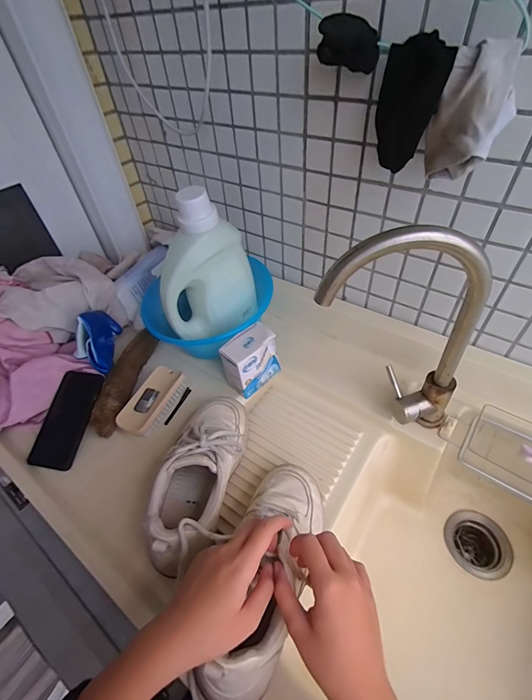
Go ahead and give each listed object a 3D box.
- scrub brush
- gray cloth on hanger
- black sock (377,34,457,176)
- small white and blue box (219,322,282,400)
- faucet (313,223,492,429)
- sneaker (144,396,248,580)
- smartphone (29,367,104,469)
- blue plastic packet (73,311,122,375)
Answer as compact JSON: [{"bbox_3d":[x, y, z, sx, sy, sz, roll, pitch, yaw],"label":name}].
[{"bbox_3d":[-0.199,0.091,0.585,0.062,0.036,0.128,18,54,20],"label":"scrub brush"},{"bbox_3d":[0.221,-0.251,0.357,0.075,0.116,0.055,18,54,20],"label":"gray cloth on hanger"},{"bbox_3d":[0.168,-0.285,0.390,0.063,0.119,0.040,2,50,8],"label":"black sock"},{"bbox_3d":[-0.026,0.017,0.587,0.101,0.092,0.057,-36,55,-22],"label":"small white and blue box"},{"bbox_3d":[0.172,-0.006,0.438,0.198,0.323,0.060,13,53,17],"label":"faucet"},{"bbox_3d":[-0.085,0.160,0.459,0.085,0.102,0.235,9,38,13],"label":"sneaker"},{"bbox_3d":[-0.334,0.114,0.559,0.084,0.014,0.161,4,64,10],"label":"smartphone"},{"bbox_3d":[-0.312,-0.032,0.605,0.038,0.097,0.116,-6,50,1],"label":"blue plastic packet"}]

